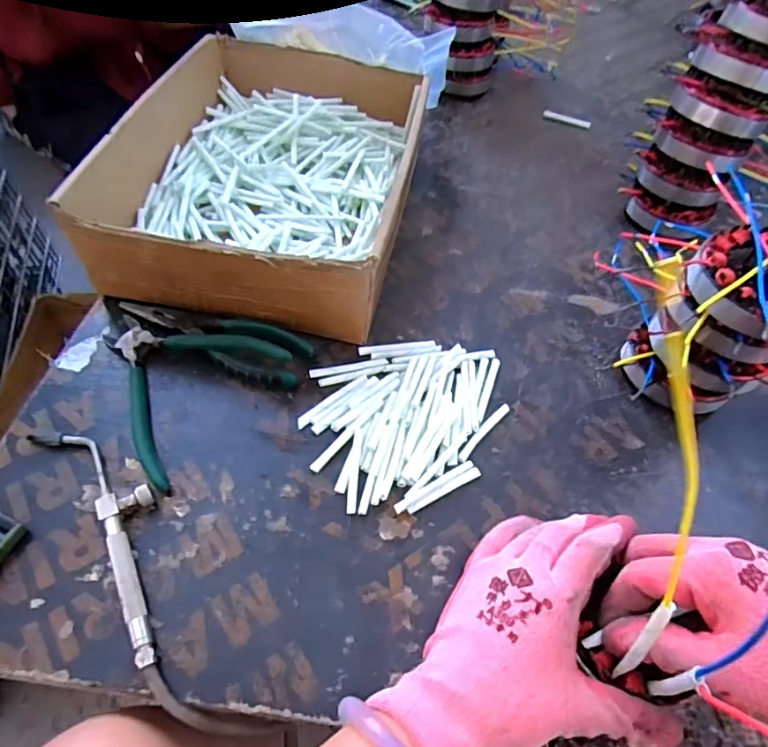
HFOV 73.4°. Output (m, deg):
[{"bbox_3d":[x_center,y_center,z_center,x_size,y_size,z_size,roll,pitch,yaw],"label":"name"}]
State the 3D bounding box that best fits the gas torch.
[{"bbox_3d":[-0.166,0.090,0.321,0.044,0.013,0.172,-30,61,-24],"label":"gas torch"}]

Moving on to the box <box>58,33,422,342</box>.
[{"bbox_3d":[-0.097,-0.190,0.492,0.242,0.093,0.331,9,54,3],"label":"box"}]

